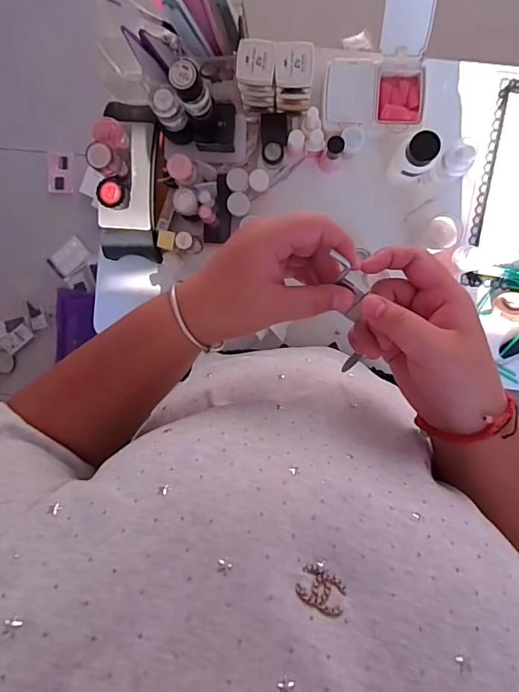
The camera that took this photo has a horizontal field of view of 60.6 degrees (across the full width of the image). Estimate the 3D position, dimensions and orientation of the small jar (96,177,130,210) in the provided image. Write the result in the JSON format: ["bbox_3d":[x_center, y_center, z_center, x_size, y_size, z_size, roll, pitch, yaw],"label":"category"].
[{"bbox_3d":[-0.194,-0.201,0.590,0.034,0.032,0.037,0,96,3],"label":"small jar"}]

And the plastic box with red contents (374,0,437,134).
[{"bbox_3d":[0.193,-0.378,0.589,0.065,0.043,0.170,2,97,3],"label":"plastic box with red contents"}]

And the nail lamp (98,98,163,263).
[{"bbox_3d":[-0.178,-0.232,0.620,0.087,0.057,0.217,4,97,2],"label":"nail lamp"}]

